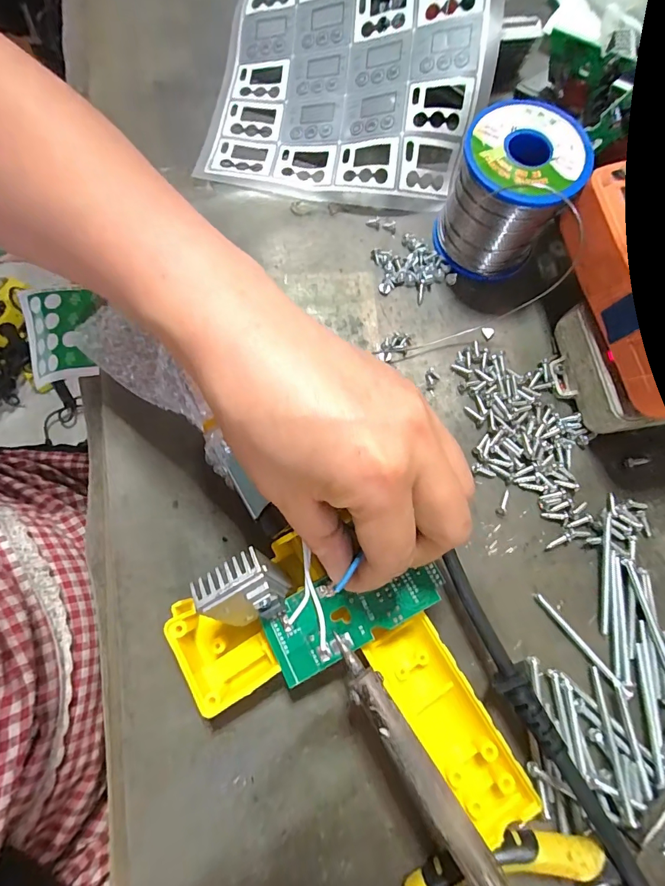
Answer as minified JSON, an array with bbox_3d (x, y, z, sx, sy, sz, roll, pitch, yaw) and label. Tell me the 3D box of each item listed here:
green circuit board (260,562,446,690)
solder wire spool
[{"bbox_3d":[0.010,0.076,0.181,0.080,0.004,0.034,-21,78,1],"label":"green circuit board"},{"bbox_3d":[0.100,-0.143,0.237,0.061,0.062,0.061,0,76,-1],"label":"solder wire spool"}]

